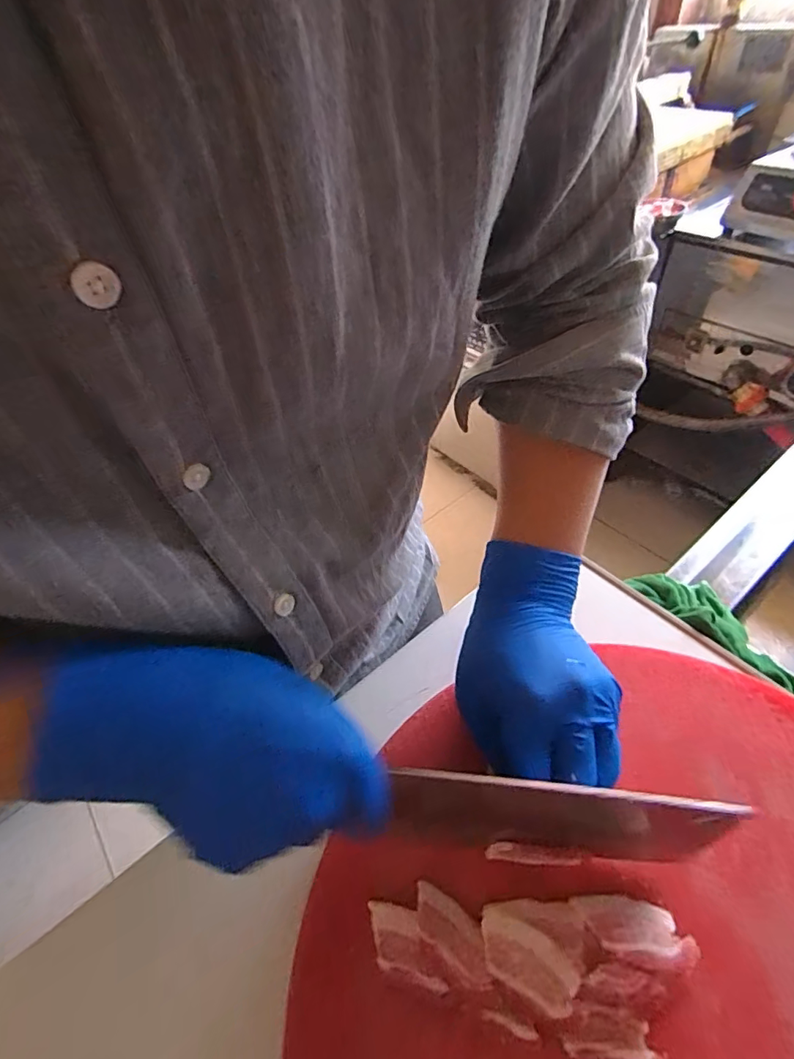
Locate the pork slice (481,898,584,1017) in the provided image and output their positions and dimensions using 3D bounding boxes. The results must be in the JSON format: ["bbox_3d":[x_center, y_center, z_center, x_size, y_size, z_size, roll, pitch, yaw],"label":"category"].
[{"bbox_3d":[0.072,0.224,0.256,0.051,0.014,0.044,-2,49,6],"label":"pork slice"}]

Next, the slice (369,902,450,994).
[{"bbox_3d":[0.004,0.228,0.266,0.047,0.009,0.027,9,50,14],"label":"slice"}]

